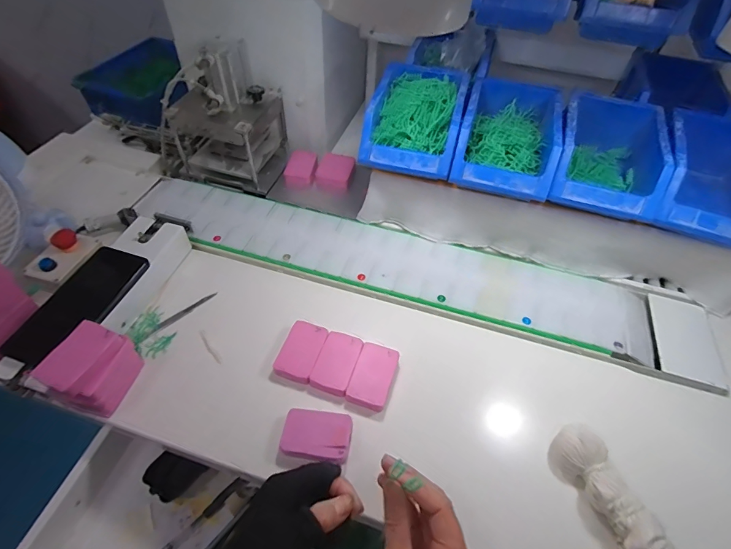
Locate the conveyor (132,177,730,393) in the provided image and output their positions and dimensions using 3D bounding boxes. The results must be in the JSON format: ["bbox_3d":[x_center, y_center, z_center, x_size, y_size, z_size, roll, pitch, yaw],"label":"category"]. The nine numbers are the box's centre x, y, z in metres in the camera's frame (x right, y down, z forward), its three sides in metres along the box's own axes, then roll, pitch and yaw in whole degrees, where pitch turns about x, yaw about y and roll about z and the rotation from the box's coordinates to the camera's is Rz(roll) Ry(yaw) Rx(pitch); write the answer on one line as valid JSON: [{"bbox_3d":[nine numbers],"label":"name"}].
[{"bbox_3d":[0.048,-0.017,0.587,0.848,0.029,0.143,14,53,9],"label":"conveyor"}]

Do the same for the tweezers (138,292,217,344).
[{"bbox_3d":[-0.244,0.053,0.524,0.012,0.007,0.105,38,60,24],"label":"tweezers"}]

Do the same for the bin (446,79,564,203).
[{"bbox_3d":[0.194,-0.191,0.544,0.121,0.067,0.185,14,53,9],"label":"bin"}]

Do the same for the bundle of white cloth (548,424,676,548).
[{"bbox_3d":[0.240,0.222,0.375,0.074,0.049,0.158,-2,52,-4],"label":"bundle of white cloth"}]

